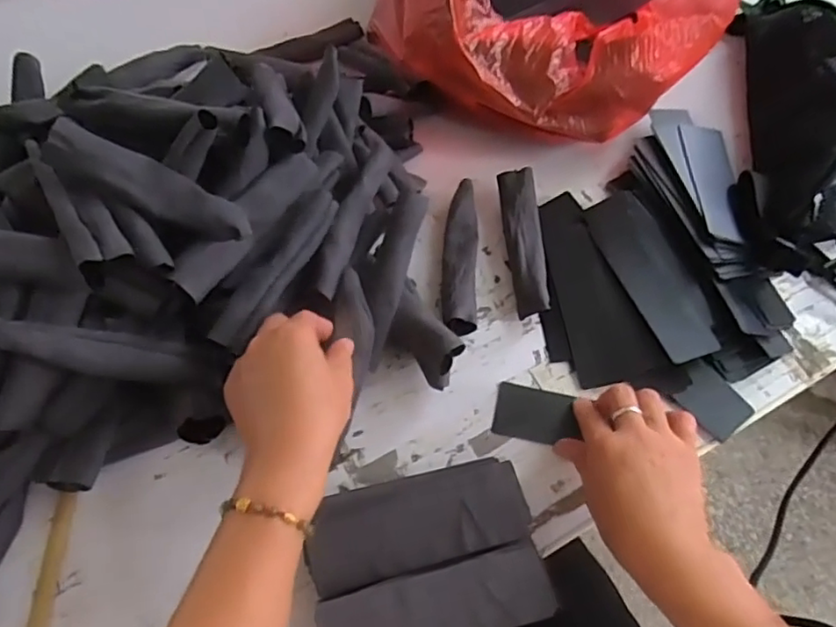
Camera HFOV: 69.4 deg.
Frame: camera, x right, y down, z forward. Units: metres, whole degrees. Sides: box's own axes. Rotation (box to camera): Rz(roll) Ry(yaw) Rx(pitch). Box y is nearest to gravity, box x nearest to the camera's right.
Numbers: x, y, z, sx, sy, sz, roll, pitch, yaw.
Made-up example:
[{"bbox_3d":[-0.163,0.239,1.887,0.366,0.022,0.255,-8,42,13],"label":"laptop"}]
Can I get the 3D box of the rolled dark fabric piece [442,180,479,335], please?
[{"bbox_3d":[0.038,-0.054,0.551,0.031,0.026,0.149,1,64,2],"label":"rolled dark fabric piece"}]

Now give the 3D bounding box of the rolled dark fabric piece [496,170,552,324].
[{"bbox_3d":[0.098,-0.066,0.553,0.032,0.028,0.142,-4,64,0],"label":"rolled dark fabric piece"}]

